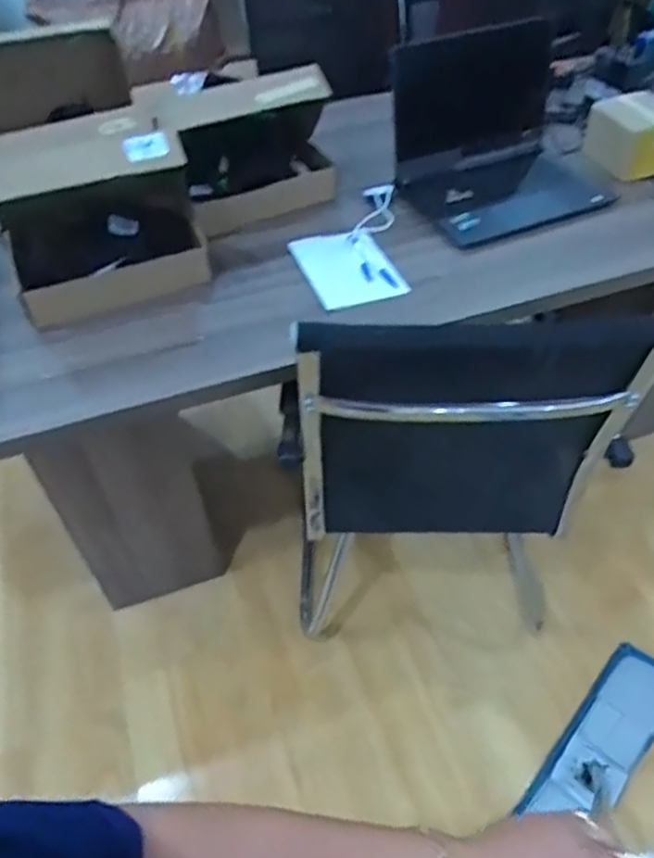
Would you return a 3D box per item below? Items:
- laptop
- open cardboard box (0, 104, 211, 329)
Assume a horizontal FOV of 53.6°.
[{"bbox_3d":[0.342,-0.553,1.192,0.368,0.236,0.278,-22,50,-18],"label":"laptop"},{"bbox_3d":[-0.384,-0.365,1.064,0.316,0.217,0.273,-25,51,-20],"label":"open cardboard box"}]

